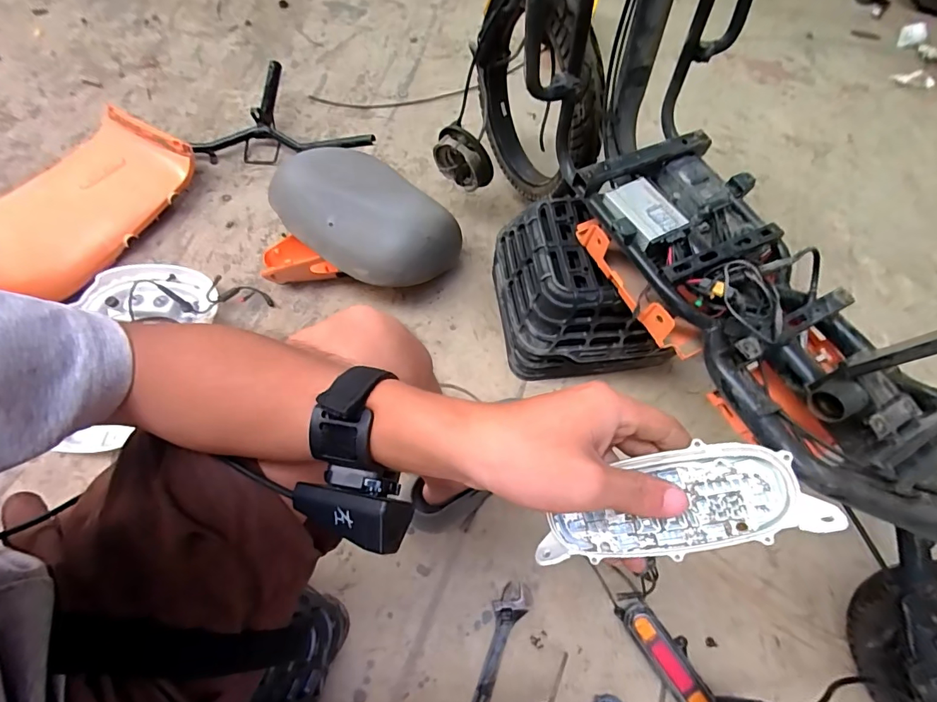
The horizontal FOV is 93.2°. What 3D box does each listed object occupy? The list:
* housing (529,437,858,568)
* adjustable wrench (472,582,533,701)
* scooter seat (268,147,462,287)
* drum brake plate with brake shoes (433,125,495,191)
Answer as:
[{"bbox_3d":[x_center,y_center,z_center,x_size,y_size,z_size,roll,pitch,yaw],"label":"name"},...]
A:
[{"bbox_3d":[0.109,0.085,0.248,0.150,0.023,0.052,-16,83,19],"label":"housing"},{"bbox_3d":[0.034,0.421,0.617,0.045,0.012,0.191,26,66,10],"label":"adjustable wrench"},{"bbox_3d":[-0.188,-0.245,0.802,0.332,0.100,0.221,35,68,14],"label":"scooter seat"},{"bbox_3d":[-0.012,-0.355,0.827,0.110,0.105,0.045,35,68,13],"label":"drum brake plate with brake shoes"}]

